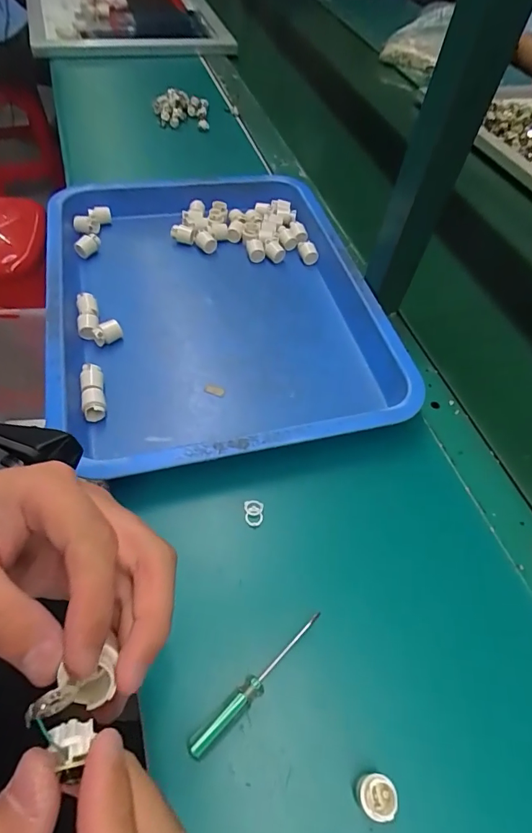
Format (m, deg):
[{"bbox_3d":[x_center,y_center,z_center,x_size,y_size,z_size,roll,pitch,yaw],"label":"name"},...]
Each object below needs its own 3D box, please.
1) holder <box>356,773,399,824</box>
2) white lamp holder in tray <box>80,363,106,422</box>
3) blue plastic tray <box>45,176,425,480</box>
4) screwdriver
[{"bbox_3d":[0.066,0.230,0.273,0.023,0.026,0.021,3,55,-4],"label":"holder"},{"bbox_3d":[-0.163,-0.021,0.425,0.020,0.020,0.060,-10,57,-12],"label":"white lamp holder in tray"},{"bbox_3d":[-0.058,-0.140,0.506,0.338,0.041,0.429,-10,57,-12],"label":"blue plastic tray"},{"bbox_3d":[-0.004,0.179,0.306,0.116,0.010,0.013,-36,66,-26],"label":"screwdriver"}]

